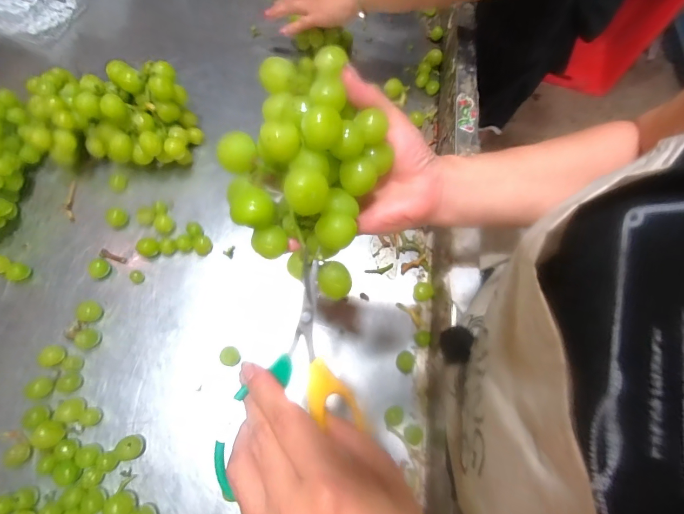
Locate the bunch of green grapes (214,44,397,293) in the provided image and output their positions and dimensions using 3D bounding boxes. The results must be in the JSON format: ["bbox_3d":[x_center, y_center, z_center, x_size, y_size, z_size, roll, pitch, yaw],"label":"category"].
[{"bbox_3d":[-0.024,-0.072,0.238,0.101,0.068,0.147,16,70,6],"label":"bunch of green grapes"}]

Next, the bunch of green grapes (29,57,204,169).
[{"bbox_3d":[-0.333,-0.198,0.522,0.218,0.114,0.108,-1,66,-5],"label":"bunch of green grapes"}]

